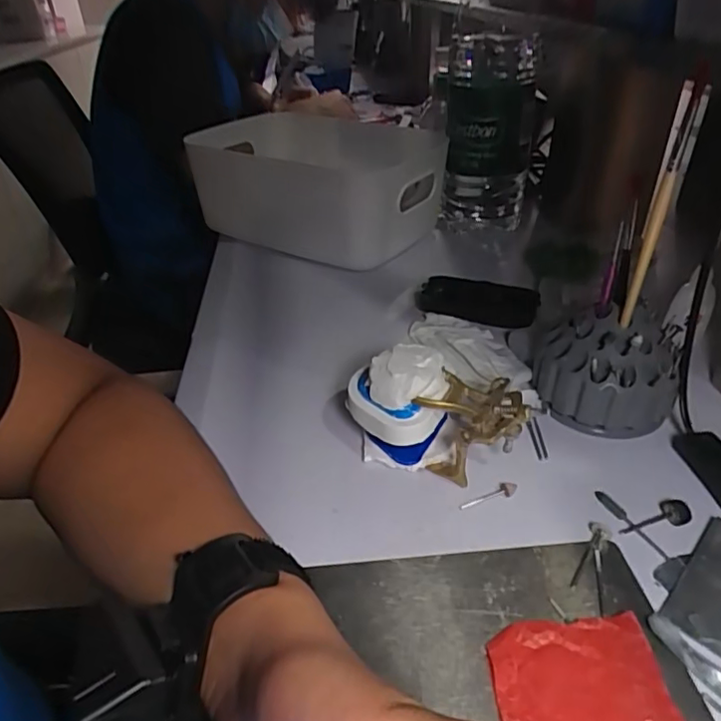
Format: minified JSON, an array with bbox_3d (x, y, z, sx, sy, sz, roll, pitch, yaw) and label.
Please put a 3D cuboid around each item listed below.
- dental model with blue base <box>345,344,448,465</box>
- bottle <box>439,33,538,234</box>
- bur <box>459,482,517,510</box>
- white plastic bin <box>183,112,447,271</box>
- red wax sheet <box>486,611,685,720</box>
[{"bbox_3d":[0.026,0.032,0.390,0.070,0.072,0.069,0,36,3],"label":"dental model with blue base"},{"bbox_3d":[0.156,-0.276,0.699,0.100,0.216,0.114,2,36,6],"label":"bottle"},{"bbox_3d":[0.084,0.089,0.366,0.039,0.006,0.012,-15,38,-17],"label":"bur"},{"bbox_3d":[-0.053,-0.222,0.716,0.303,0.121,0.176,16,40,23],"label":"white plastic bin"},{"bbox_3d":[0.105,0.158,0.266,0.079,0.009,0.070,-2,36,1],"label":"red wax sheet"}]

